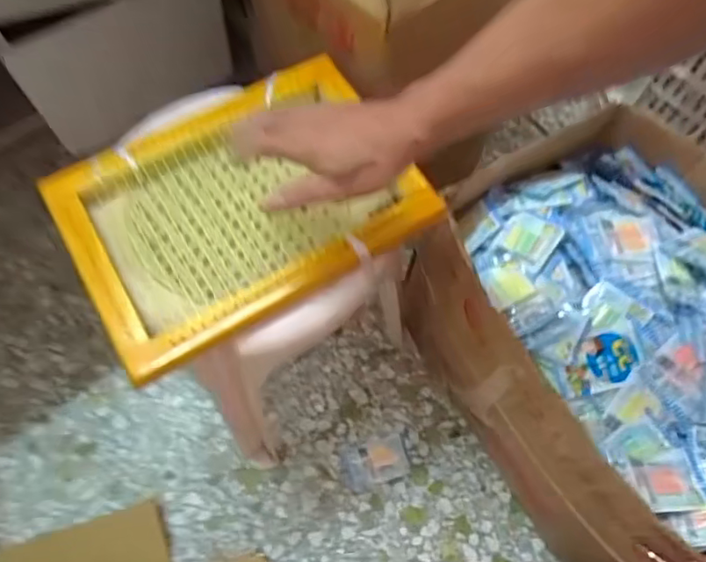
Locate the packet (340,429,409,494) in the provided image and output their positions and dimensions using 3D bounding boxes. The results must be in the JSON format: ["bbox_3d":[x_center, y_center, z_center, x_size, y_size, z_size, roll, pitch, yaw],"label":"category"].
[{"bbox_3d":[0.038,0.295,0.928,0.110,0.011,0.073,-14,67,-8],"label":"packet"}]

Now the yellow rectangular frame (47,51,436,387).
[{"bbox_3d":[-0.115,-0.091,0.598,0.352,0.038,0.289,-28,68,-15],"label":"yellow rectangular frame"}]

